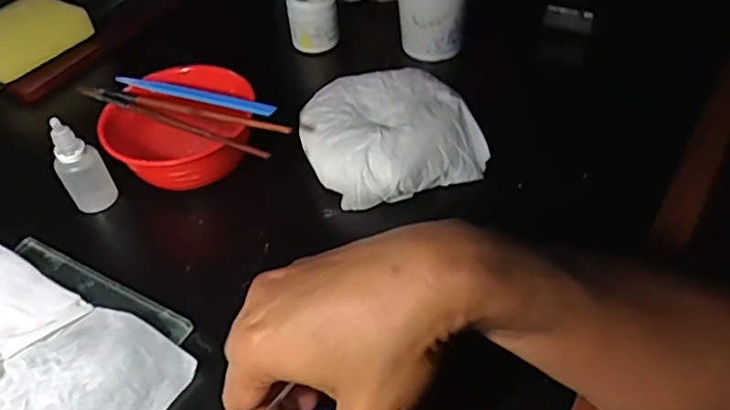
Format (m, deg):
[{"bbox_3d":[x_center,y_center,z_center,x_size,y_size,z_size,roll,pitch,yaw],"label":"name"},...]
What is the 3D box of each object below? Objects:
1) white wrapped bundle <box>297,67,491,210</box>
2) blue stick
[{"bbox_3d":[0.014,-0.057,0.457,0.115,0.038,0.119,-21,50,-16],"label":"white wrapped bundle"},{"bbox_3d":[-0.127,-0.082,0.450,0.135,0.004,0.009,16,50,17],"label":"blue stick"}]

